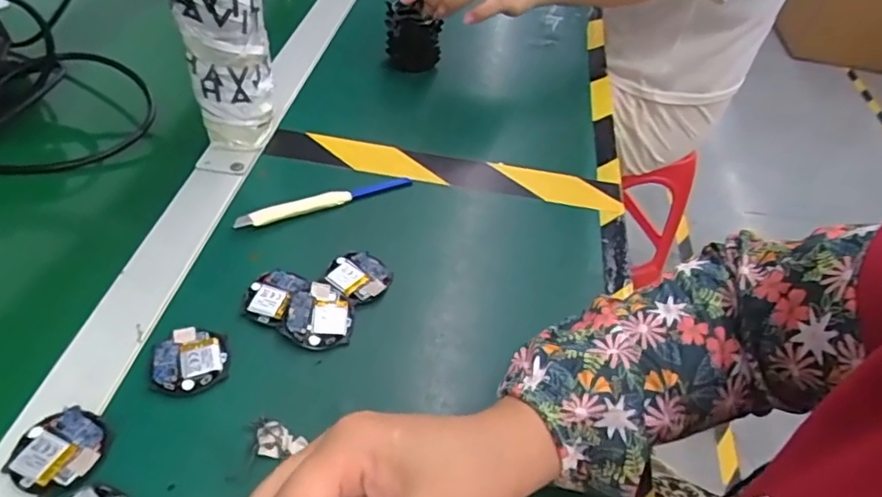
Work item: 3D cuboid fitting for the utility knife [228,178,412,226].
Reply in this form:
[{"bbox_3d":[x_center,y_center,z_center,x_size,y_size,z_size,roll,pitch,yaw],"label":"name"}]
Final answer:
[{"bbox_3d":[-0.085,-0.037,0.447,0.138,0.012,0.013,-22,53,-25],"label":"utility knife"}]

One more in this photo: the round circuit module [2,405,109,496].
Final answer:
[{"bbox_3d":[-0.195,0.103,0.300,0.043,0.006,0.041,4,46,-4],"label":"round circuit module"}]

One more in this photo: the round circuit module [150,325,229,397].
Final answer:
[{"bbox_3d":[-0.147,0.065,0.345,0.042,0.006,0.044,4,46,-4],"label":"round circuit module"}]

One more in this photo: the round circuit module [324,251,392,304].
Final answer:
[{"bbox_3d":[-0.057,0.018,0.399,0.038,0.006,0.043,-32,58,-31],"label":"round circuit module"}]

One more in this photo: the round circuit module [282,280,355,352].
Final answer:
[{"bbox_3d":[-0.077,0.042,0.372,0.040,0.011,0.042,4,46,-4],"label":"round circuit module"}]

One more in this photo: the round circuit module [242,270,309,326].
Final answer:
[{"bbox_3d":[-0.108,0.029,0.381,0.033,0.010,0.042,16,47,8],"label":"round circuit module"}]

